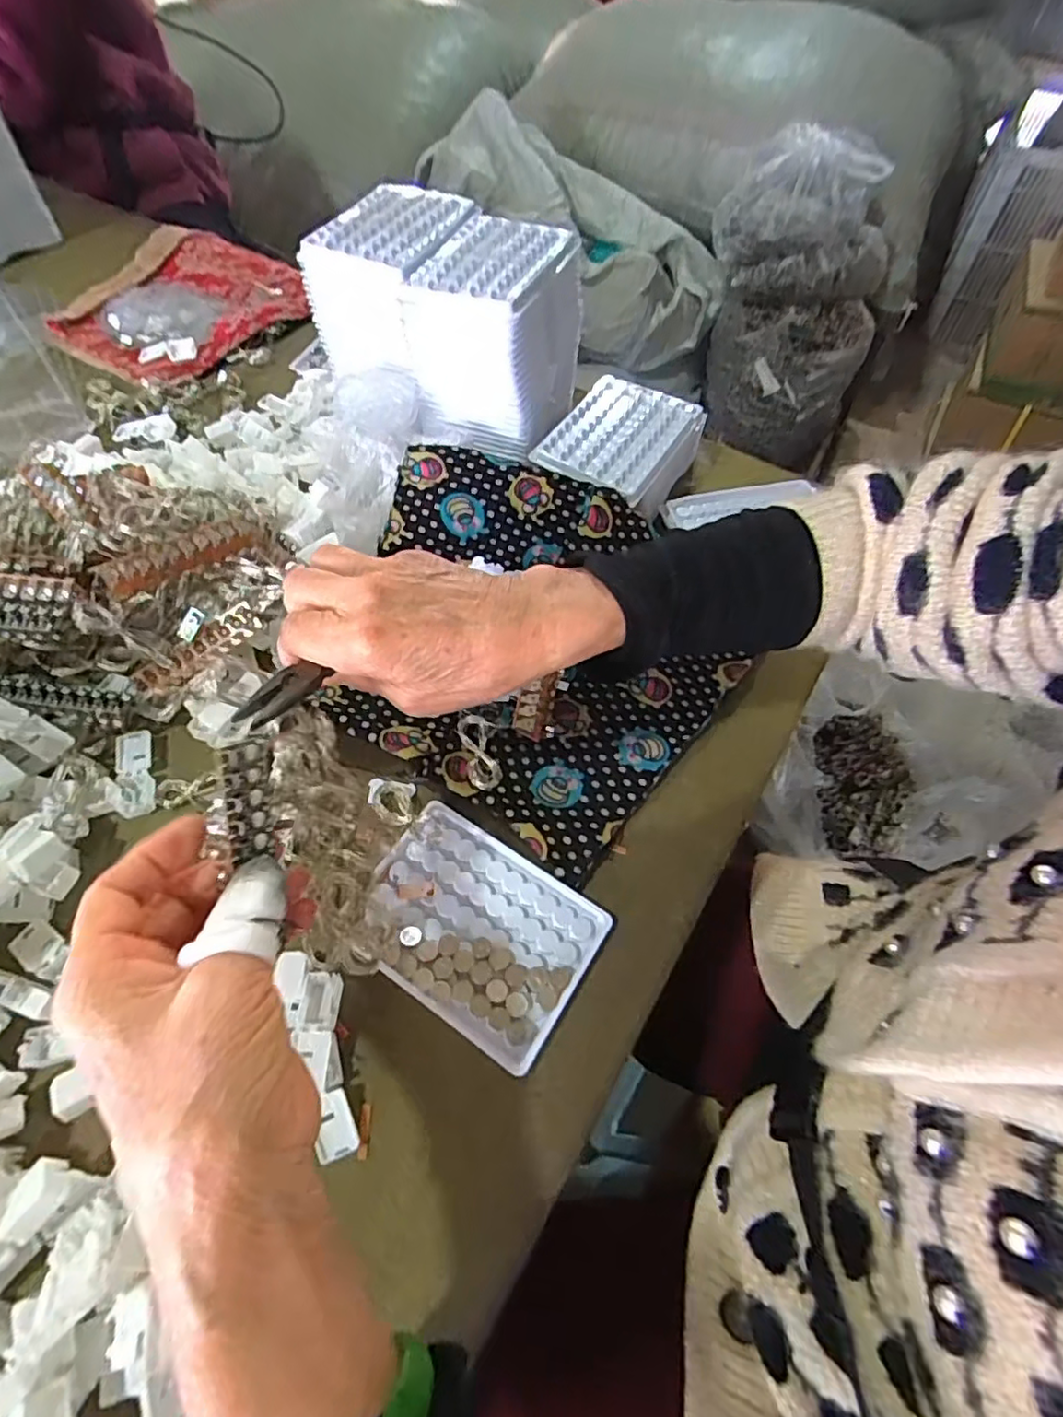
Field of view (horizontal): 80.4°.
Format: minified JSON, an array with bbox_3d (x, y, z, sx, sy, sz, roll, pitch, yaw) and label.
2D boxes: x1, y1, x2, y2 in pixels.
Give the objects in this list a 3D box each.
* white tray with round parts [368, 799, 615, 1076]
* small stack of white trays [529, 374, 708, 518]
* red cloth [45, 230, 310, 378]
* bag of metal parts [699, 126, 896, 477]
[{"bbox_3d":[-0.031,0.120,0.351,0.128,0.009,0.094,30,60,16],"label":"white tray with round parts"},{"bbox_3d":[0.078,-0.218,0.530,0.100,0.043,0.151,27,59,14],"label":"small stack of white trays"},{"bbox_3d":[-0.382,-0.456,0.700,0.214,0.016,0.262,28,59,15],"label":"red cloth"},{"bbox_3d":[0.592,-0.907,1.490,0.398,0.598,0.347,15,57,7],"label":"bag of metal parts"}]

